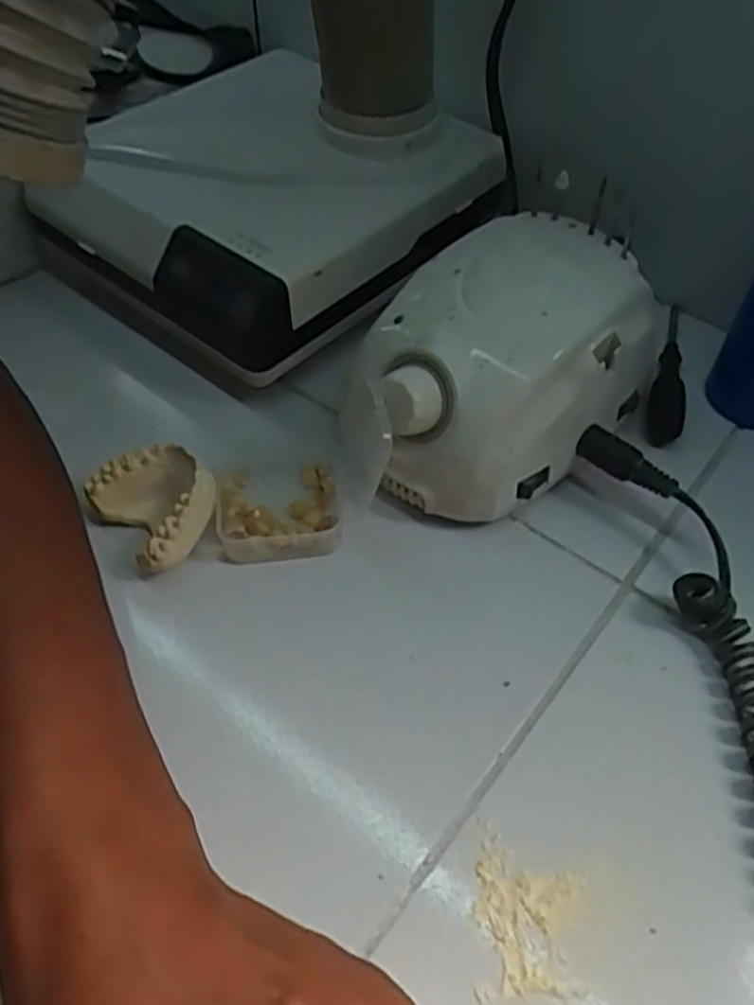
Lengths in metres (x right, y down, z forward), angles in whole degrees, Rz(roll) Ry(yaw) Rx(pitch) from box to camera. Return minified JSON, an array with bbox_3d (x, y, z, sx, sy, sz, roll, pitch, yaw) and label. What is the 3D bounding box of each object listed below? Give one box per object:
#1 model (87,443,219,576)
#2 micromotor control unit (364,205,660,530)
[{"bbox_3d":[-0.095,0.003,0.336,0.043,0.029,0.052,-34,59,-24],"label":"model"},{"bbox_3d":[0.057,-0.061,0.350,0.097,0.082,0.132,34,59,23],"label":"micromotor control unit"}]

